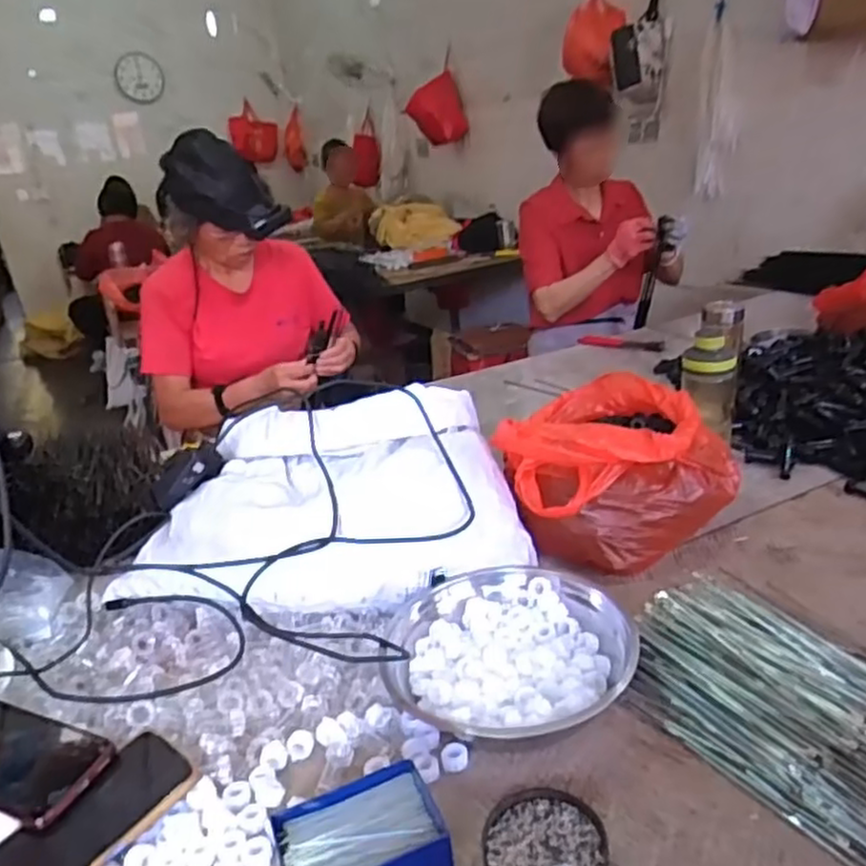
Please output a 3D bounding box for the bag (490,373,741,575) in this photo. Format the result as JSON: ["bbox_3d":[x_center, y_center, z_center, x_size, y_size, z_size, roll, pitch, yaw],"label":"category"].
[{"bbox_3d":[0.238,0.037,0.914,0.273,0.151,0.289,1,22,17],"label":"bag"}]

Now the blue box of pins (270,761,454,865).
[{"bbox_3d":[-0.048,0.290,0.498,0.108,0.036,0.089,-14,23,-19],"label":"blue box of pins"}]

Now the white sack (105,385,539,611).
[{"bbox_3d":[-0.127,0.077,0.819,0.420,0.174,0.252,-9,22,-5],"label":"white sack"}]

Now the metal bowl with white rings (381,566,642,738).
[{"bbox_3d":[0.065,0.193,0.652,0.209,0.075,0.203,-5,21,2],"label":"metal bowl with white rings"}]

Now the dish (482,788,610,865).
[{"bbox_3d":[0.079,0.293,0.505,0.084,0.014,0.086,-5,21,2],"label":"dish"}]

